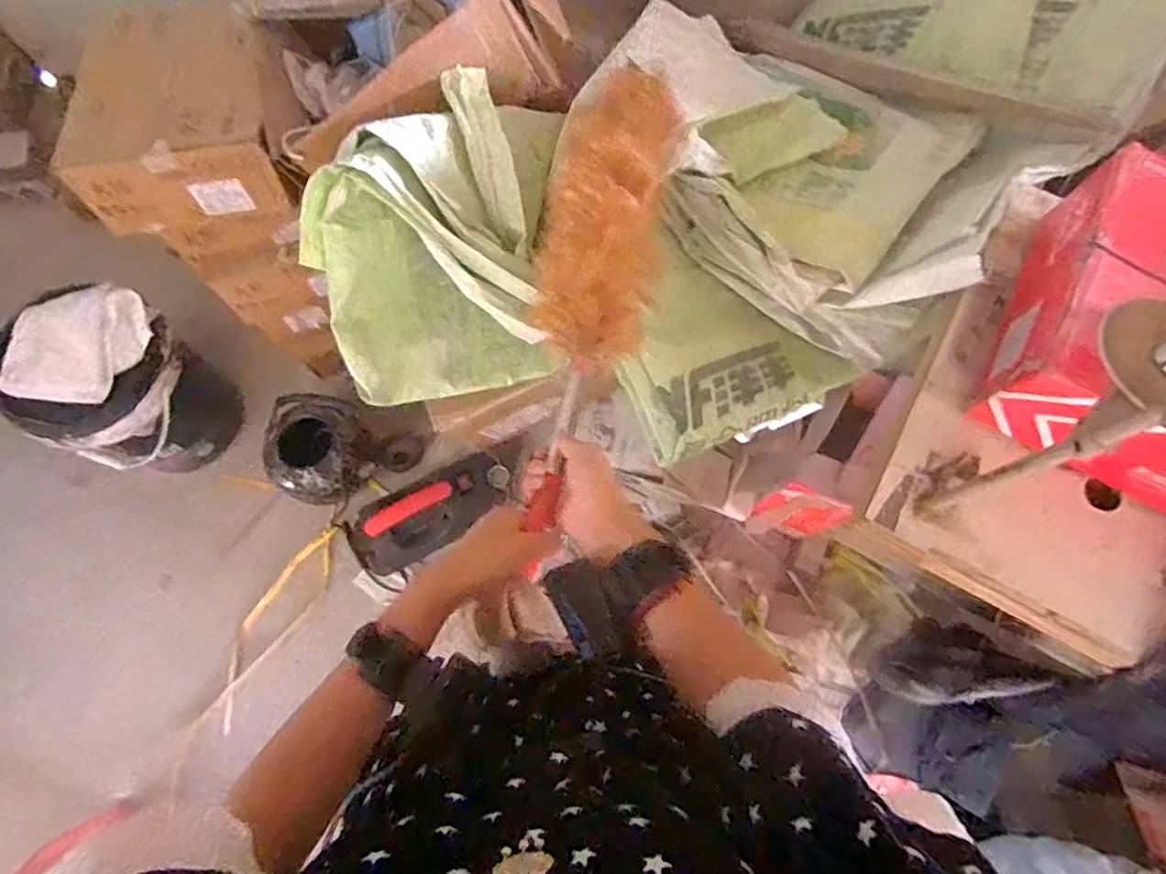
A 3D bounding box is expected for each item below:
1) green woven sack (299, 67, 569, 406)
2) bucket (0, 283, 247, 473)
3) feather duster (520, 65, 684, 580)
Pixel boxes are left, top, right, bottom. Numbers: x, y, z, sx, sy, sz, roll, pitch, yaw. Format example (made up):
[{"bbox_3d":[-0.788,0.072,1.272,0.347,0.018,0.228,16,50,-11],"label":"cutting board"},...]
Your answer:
[{"bbox_3d":[-0.196,-0.290,0.929,0.386,0.299,0.377,-13,74,-6],"label":"green woven sack"},{"bbox_3d":[-0.952,-0.079,1.325,0.275,0.393,0.278,1,73,-2],"label":"bucket"},{"bbox_3d":[0.026,-0.209,0.699,0.126,0.103,0.632,10,57,1],"label":"feather duster"}]

